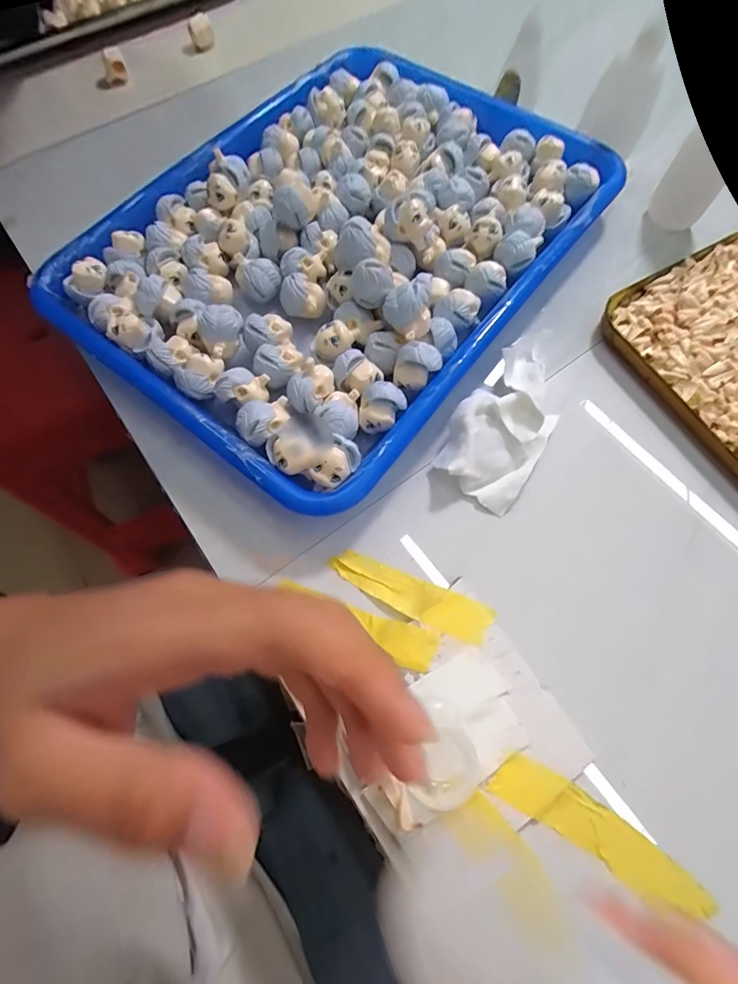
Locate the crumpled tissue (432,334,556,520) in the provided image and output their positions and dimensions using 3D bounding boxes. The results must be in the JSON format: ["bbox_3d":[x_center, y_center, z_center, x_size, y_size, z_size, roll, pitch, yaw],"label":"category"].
[{"bbox_3d":[0.079,-0.045,0.237,0.048,0.022,0.105,29,72,11],"label":"crumpled tissue"}]

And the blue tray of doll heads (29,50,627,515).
[{"bbox_3d":[-0.016,-0.169,0.274,0.246,0.042,0.327,35,73,13],"label":"blue tray of doll heads"}]

